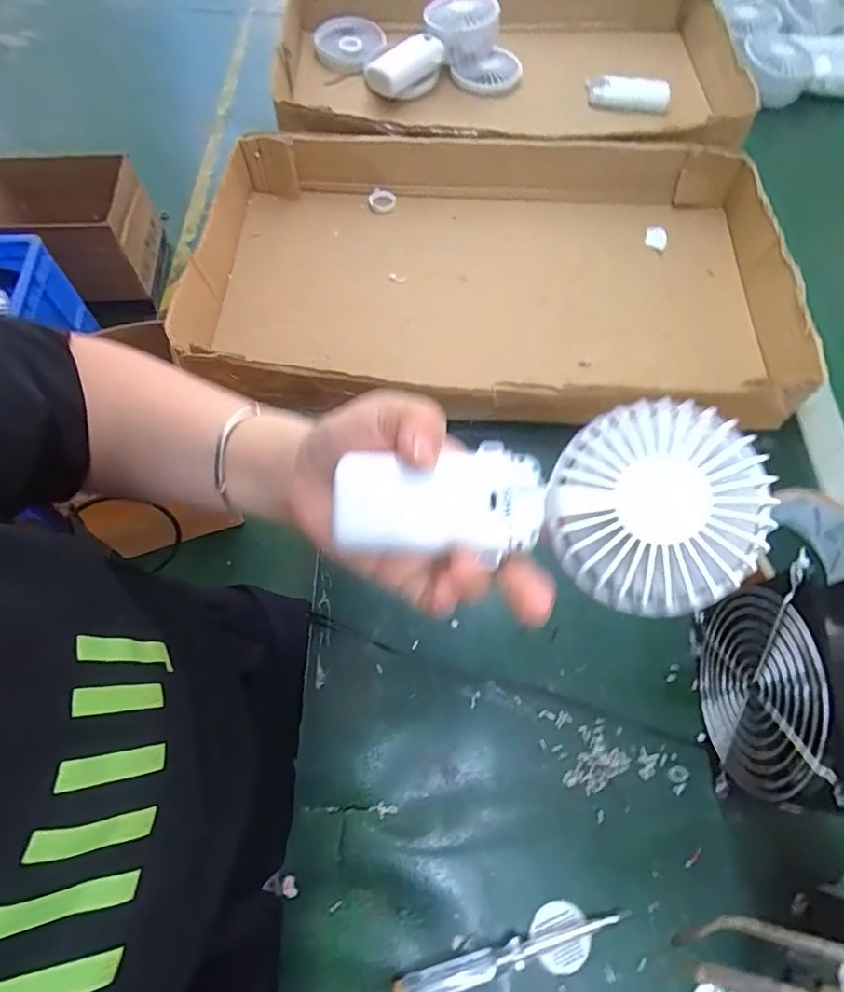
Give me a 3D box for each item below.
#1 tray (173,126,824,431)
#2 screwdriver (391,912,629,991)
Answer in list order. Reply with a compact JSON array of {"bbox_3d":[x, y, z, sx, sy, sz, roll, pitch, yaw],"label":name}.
[{"bbox_3d":[0.062,-0.213,0.505,0.534,0.081,0.307,2,66,2],"label":"tray"},{"bbox_3d":[0.052,0.264,0.302,0.138,0.014,0.016,-14,67,-7],"label":"screwdriver"}]

